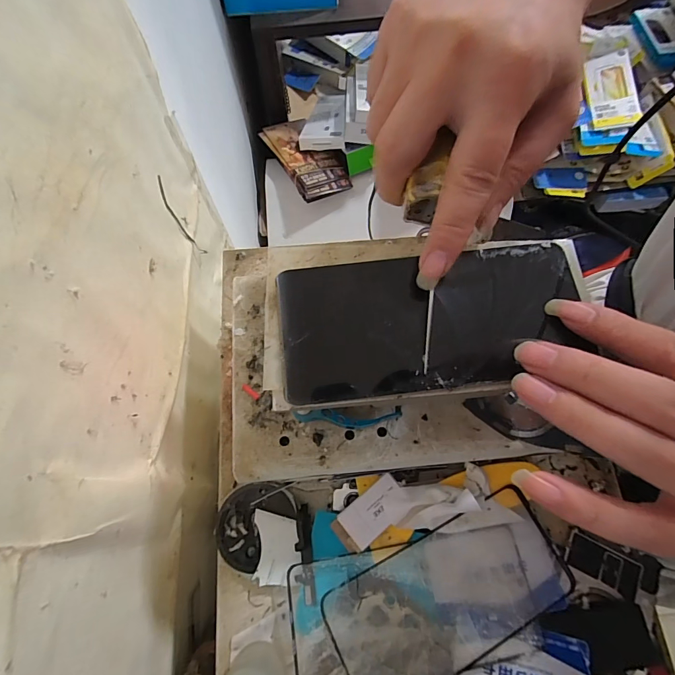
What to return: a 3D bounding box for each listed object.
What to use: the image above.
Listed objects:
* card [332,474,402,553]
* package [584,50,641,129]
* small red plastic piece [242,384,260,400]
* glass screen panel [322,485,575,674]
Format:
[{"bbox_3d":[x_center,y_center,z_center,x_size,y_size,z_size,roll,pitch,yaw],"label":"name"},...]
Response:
[{"bbox_3d":[0.023,0.121,0.259,0.052,0.009,0.028,-36,72,-12],"label":"card"},{"bbox_3d":[0.597,-0.541,0.821,0.090,0.013,0.160,-8,86,17],"label":"package"},{"bbox_3d":[-0.054,0.033,0.232,0.013,0.004,0.004,35,73,13],"label":"small red plastic piece"},{"bbox_3d":[0.074,0.166,0.245,0.156,0.007,0.074,-23,69,-12],"label":"glass screen panel"}]

